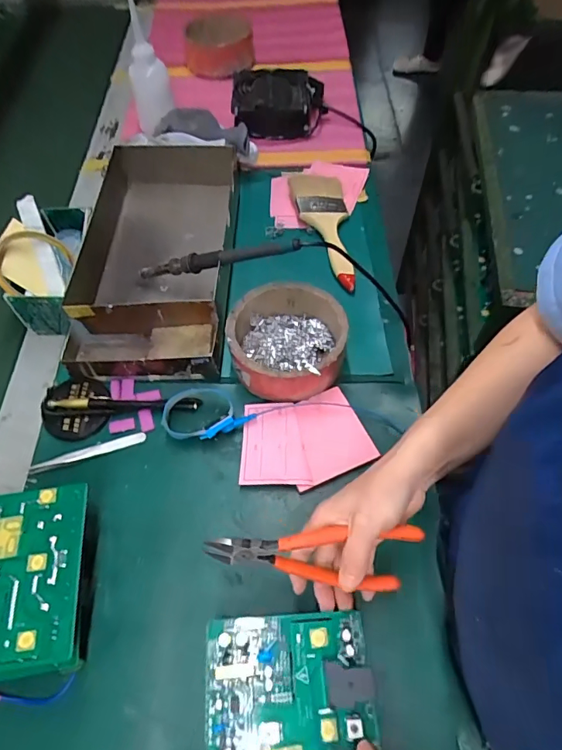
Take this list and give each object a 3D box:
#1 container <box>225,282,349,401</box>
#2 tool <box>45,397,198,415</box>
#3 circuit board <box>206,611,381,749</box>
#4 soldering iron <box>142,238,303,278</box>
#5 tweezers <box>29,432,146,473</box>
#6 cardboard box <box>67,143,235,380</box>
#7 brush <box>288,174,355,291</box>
[{"bbox_3d":[0.007,-0.035,0.492,0.117,0.056,0.121,-1,58,2],"label":"container"},{"bbox_3d":[-0.161,0.031,0.477,0.150,0.017,0.015,-4,58,0],"label":"tool"},{"bbox_3d":[0.007,0.227,0.303,0.111,0.031,0.127,-5,58,-1],"label":"circuit board"},{"bbox_3d":[-0.073,-0.127,0.508,0.193,0.017,0.015,-5,57,19],"label":"soldering iron"},{"bbox_3d":[-0.190,0.076,0.458,0.108,0.010,0.013,-17,59,-9],"label":"tweezers"},{"bbox_3d":[-0.149,-0.147,0.559,0.178,0.068,0.325,-2,58,1],"label":"cardboard box"},{"bbox_3d":[0.065,-0.194,0.604,0.070,0.031,0.198,-11,59,-5],"label":"brush"}]

